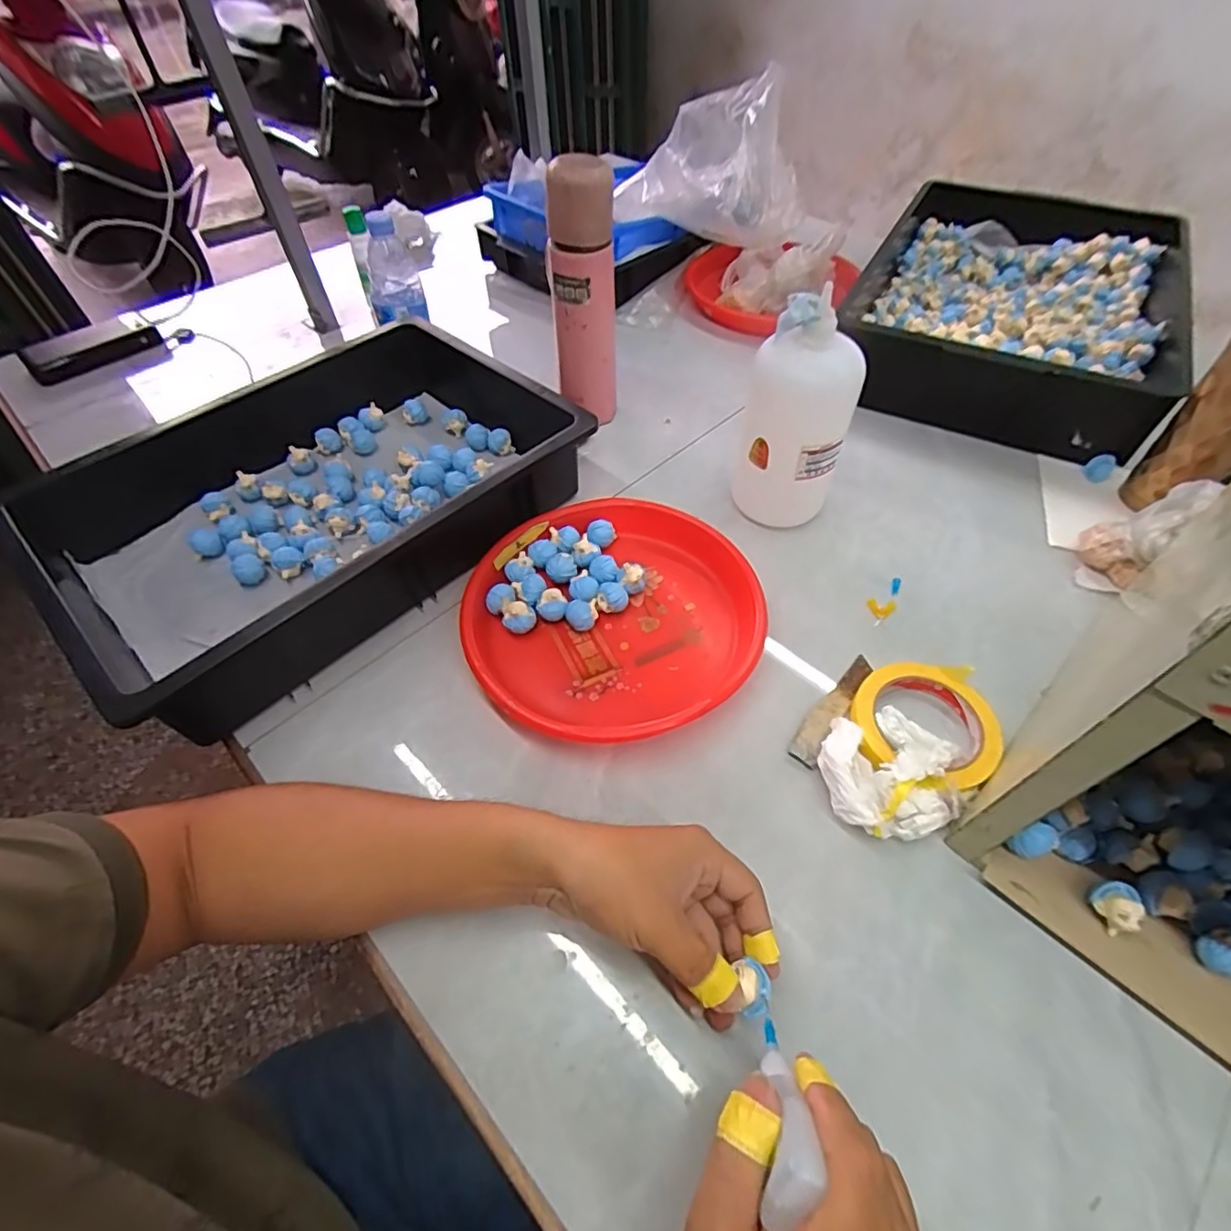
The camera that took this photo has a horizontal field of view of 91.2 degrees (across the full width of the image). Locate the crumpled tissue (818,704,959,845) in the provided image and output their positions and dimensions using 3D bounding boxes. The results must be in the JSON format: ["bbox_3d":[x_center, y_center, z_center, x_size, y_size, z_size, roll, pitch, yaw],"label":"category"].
[{"bbox_3d":[0.197,0.113,0.434,0.093,0.042,0.089,3,53,5],"label":"crumpled tissue"}]

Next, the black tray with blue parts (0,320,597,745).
[{"bbox_3d":[-0.269,-0.125,0.588,0.306,0.084,0.471,37,63,27],"label":"black tray with blue parts"}]

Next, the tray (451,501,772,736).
[{"bbox_3d":[-0.003,-0.003,0.534,0.244,0.036,0.248,-2,52,2],"label":"tray"}]

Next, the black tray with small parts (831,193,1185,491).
[{"bbox_3d":[0.513,-0.398,0.781,0.352,0.096,0.493,23,57,19],"label":"black tray with small parts"}]

